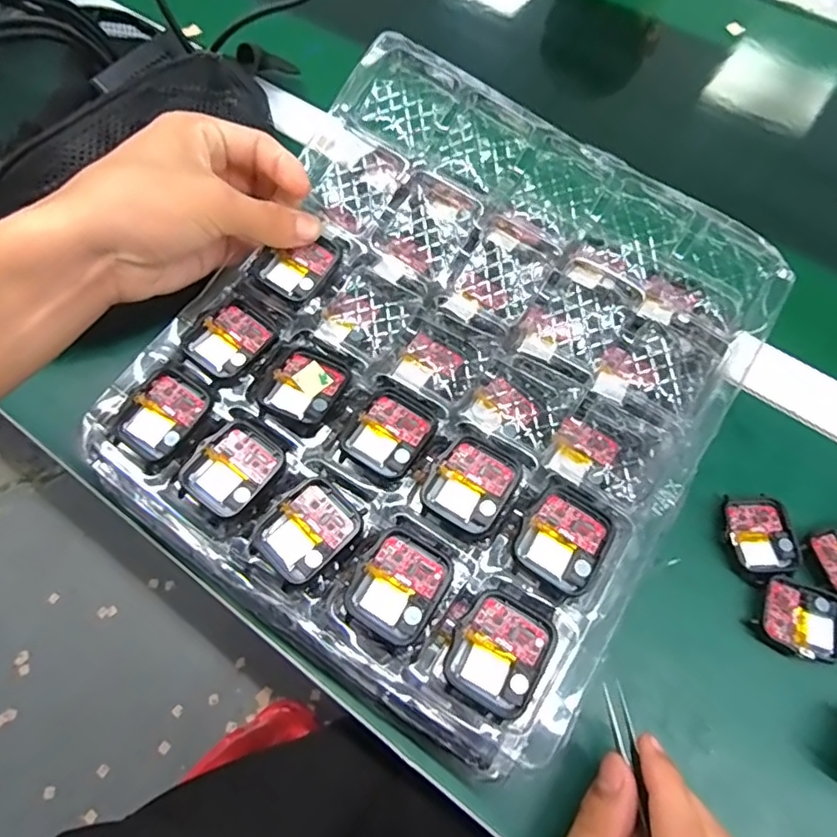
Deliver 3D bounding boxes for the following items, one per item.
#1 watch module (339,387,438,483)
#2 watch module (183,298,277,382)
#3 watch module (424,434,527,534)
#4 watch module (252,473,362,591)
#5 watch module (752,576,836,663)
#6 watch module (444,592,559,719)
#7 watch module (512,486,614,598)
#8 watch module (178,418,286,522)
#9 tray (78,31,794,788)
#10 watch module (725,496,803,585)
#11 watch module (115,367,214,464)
[{"bbox_3d":[-0.013,0.007,0.281,0.035,0.004,0.044,27,67,11],"label":"watch module"},{"bbox_3d":[-0.096,-0.041,0.297,0.035,0.006,0.042,37,69,15],"label":"watch module"},{"bbox_3d":[0.026,0.030,0.267,0.038,0.005,0.041,30,67,12],"label":"watch module"},{"bbox_3d":[-0.050,0.051,0.258,0.036,0.004,0.043,42,70,17],"label":"watch module"},{"bbox_3d":[0.206,0.107,0.305,0.044,0.007,0.038,18,65,7],"label":"watch module"},{"bbox_3d":[0.034,0.096,0.235,0.037,0.004,0.043,30,67,12],"label":"watch module"},{"bbox_3d":[0.066,0.053,0.255,0.036,0.004,0.042,31,68,13],"label":"watch module"},{"bbox_3d":[-0.088,0.024,0.273,0.038,0.007,0.043,35,69,14],"label":"watch module"},{"bbox_3d":[0.014,-0.030,0.291,0.254,0.033,0.294,33,75,12],"label":"tray"},{"bbox_3d":[0.193,0.068,0.324,0.038,0.007,0.046,-8,65,-5],"label":"watch module"},{"bbox_3d":[-0.125,-0.002,0.280,0.035,0.004,0.044,31,68,13],"label":"watch module"}]

